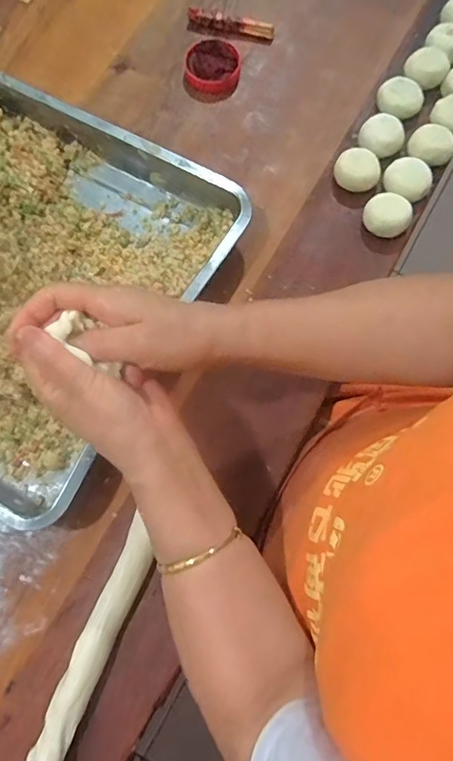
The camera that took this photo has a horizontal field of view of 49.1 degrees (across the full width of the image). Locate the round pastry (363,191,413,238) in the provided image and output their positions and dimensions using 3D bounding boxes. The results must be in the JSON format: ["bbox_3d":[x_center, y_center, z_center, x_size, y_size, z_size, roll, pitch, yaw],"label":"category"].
[{"bbox_3d":[0.176,-0.180,0.544,0.049,0.024,0.043,16,75,5],"label":"round pastry"}]

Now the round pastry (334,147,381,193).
[{"bbox_3d":[0.147,-0.235,0.554,0.049,0.023,0.043,17,75,5],"label":"round pastry"}]

